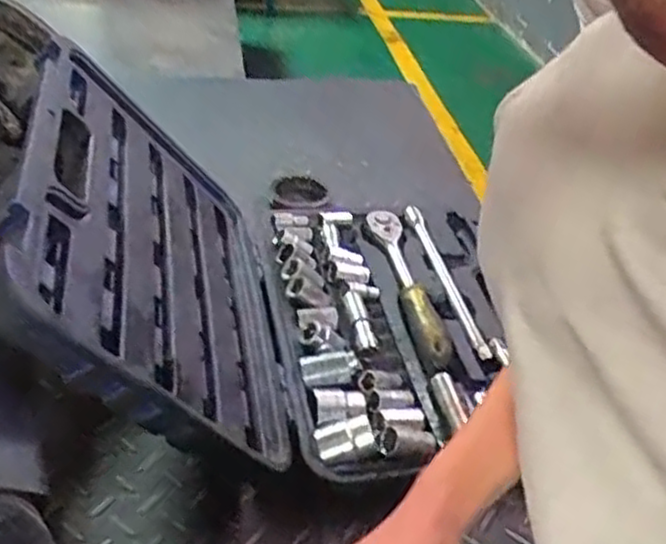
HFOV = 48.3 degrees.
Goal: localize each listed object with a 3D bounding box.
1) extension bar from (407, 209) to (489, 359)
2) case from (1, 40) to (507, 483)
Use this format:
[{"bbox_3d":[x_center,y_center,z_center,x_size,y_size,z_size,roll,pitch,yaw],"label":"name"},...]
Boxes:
[{"bbox_3d":[0.119,0.003,0.806,0.017,0.019,0.247,-3,37,-12],"label":"extension bar"},{"bbox_3d":[-0.027,-0.043,0.701,0.434,0.242,0.455,-2,37,-13],"label":"case"}]

